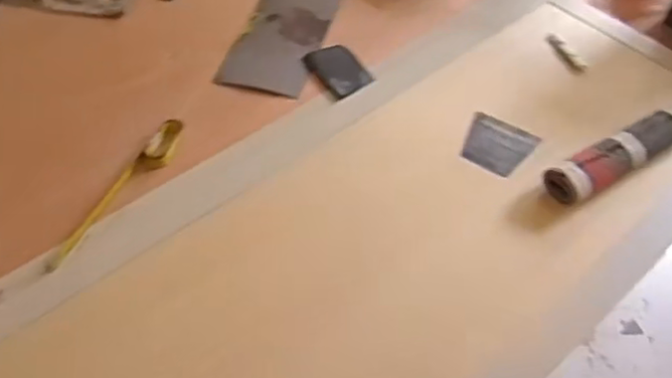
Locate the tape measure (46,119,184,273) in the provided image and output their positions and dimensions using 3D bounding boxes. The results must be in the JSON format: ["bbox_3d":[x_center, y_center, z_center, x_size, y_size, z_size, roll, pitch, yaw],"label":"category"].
[{"bbox_3d":[-0.291,0.001,0.879,0.046,0.018,0.279,21,54,15],"label":"tape measure"}]

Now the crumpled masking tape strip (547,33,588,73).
[{"bbox_3d":[0.380,-0.226,1.062,0.026,0.006,0.100,-15,53,-13],"label":"crumpled masking tape strip"}]

